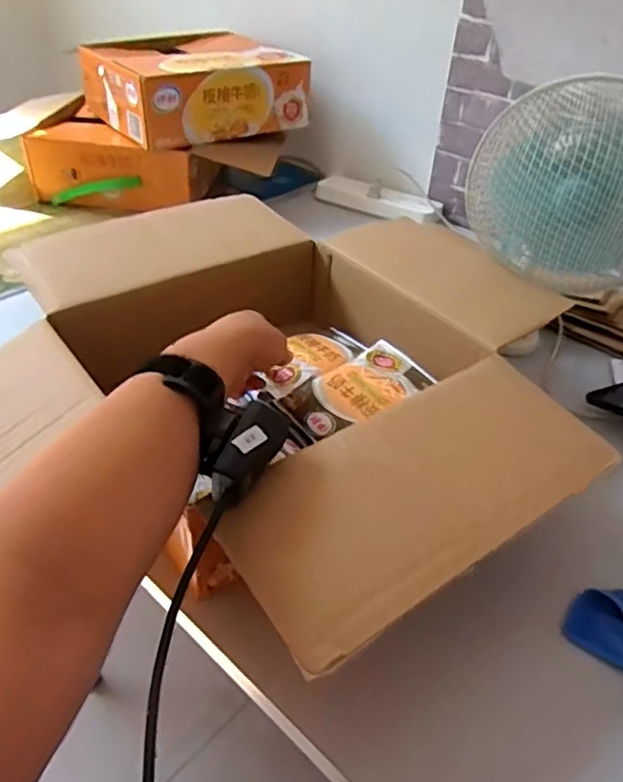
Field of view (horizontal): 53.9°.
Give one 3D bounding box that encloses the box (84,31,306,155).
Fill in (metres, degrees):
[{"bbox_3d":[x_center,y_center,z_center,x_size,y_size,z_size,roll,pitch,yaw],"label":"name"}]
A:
[{"bbox_3d":[-0.207,-0.542,1.093,0.316,0.111,0.290,-22,44,-27],"label":"box"}]

